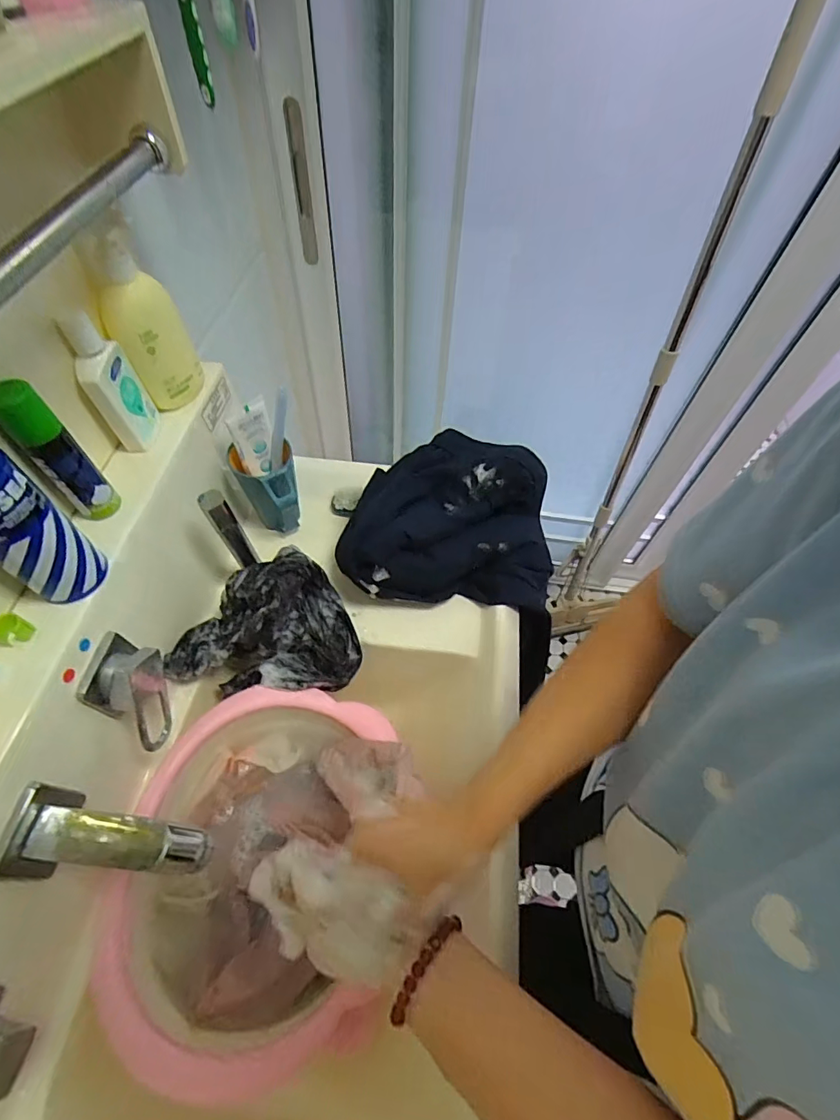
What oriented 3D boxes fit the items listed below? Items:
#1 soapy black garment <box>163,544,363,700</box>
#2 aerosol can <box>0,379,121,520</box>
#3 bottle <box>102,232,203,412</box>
[{"bbox_3d":[-0.166,0.072,0.537,0.191,0.106,0.124,-3,56,-5],"label":"soapy black garment"},{"bbox_3d":[-0.294,-0.084,0.395,0.034,0.123,0.032,1,56,-2],"label":"aerosol can"},{"bbox_3d":[-0.265,-0.224,0.473,0.044,0.143,0.061,12,56,5],"label":"bottle"}]

